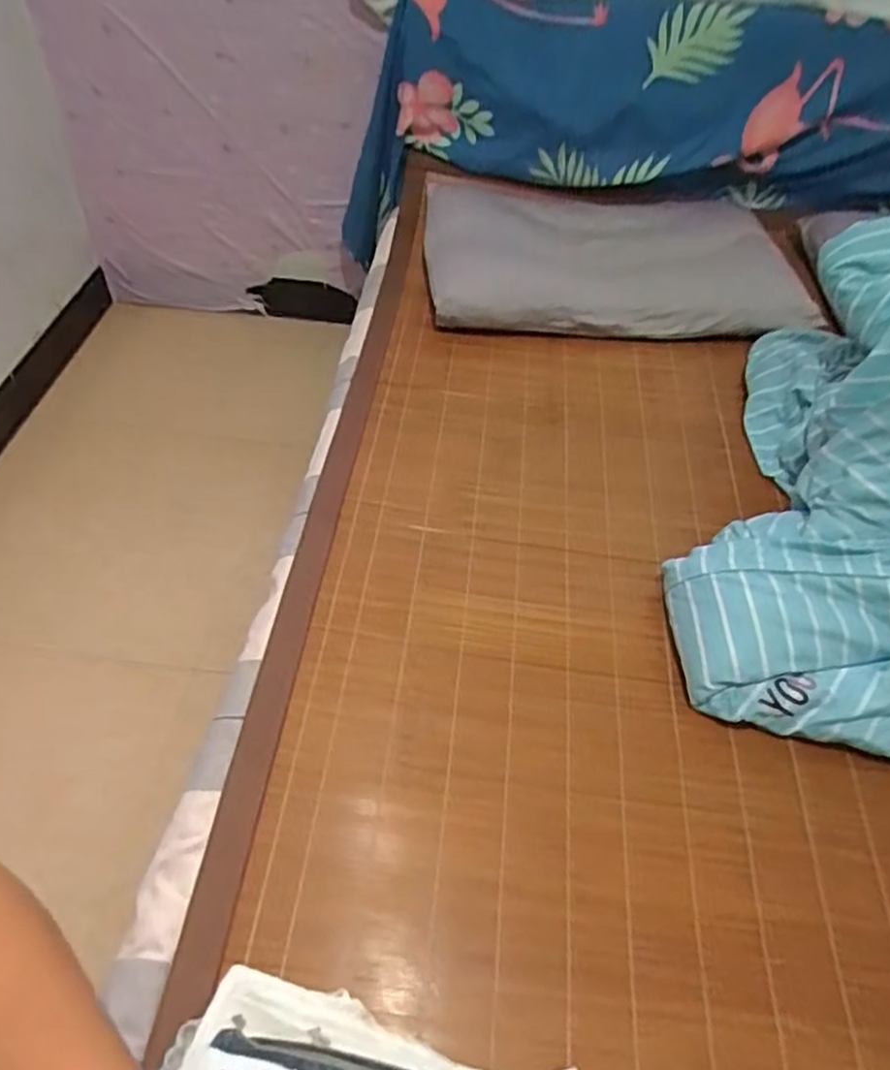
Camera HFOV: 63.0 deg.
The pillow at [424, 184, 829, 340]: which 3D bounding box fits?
[{"bbox_3d":[0.295,-0.520,1.387,0.670,0.102,0.428,4,50,-1],"label":"pillow"}]

